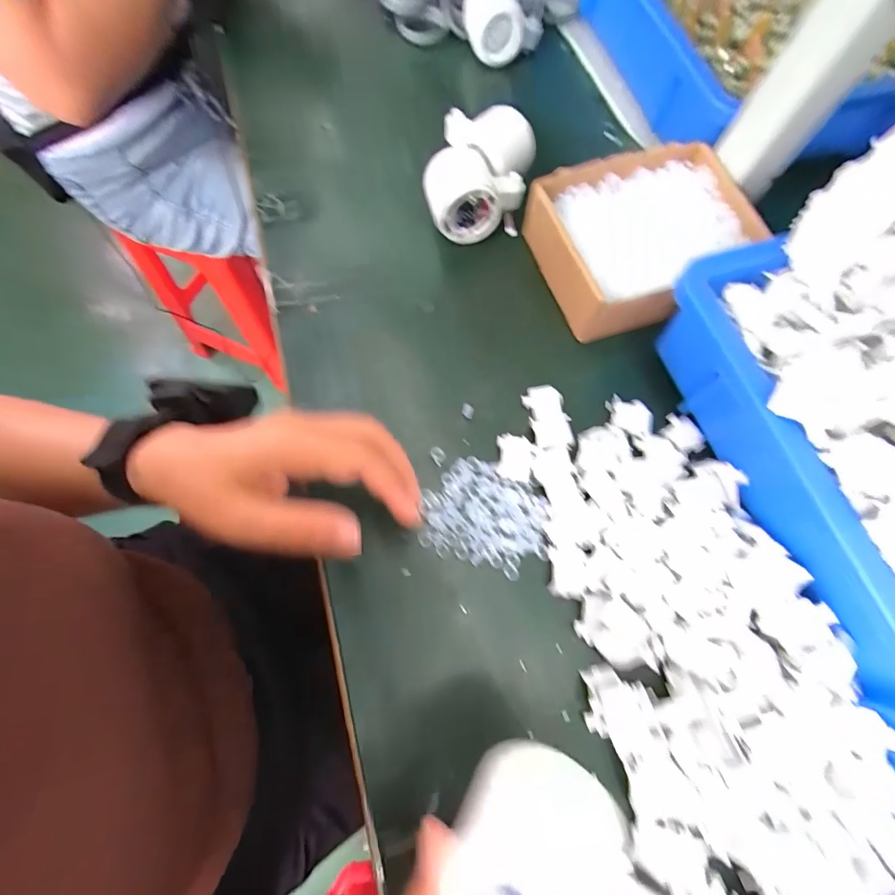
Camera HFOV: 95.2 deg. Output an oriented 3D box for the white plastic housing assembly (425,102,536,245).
[{"bbox_3d":[0.030,-0.255,0.387,0.088,0.058,0.128,11,70,2],"label":"white plastic housing assembly"}]

